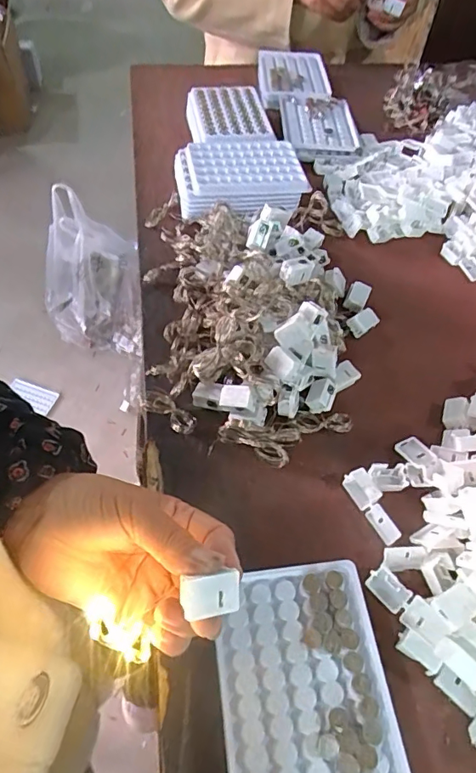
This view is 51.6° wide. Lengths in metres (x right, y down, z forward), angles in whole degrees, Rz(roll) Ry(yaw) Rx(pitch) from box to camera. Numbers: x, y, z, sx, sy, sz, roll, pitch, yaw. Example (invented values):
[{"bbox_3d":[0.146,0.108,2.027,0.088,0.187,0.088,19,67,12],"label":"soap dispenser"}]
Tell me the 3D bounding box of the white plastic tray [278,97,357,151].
[{"bbox_3d":[0.105,-0.343,0.647,0.088,0.022,0.119,-1,55,-4],"label":"white plastic tray"}]

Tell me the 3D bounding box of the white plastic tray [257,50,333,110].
[{"bbox_3d":[0.078,-0.448,0.712,0.091,0.024,0.143,1,55,-3],"label":"white plastic tray"}]

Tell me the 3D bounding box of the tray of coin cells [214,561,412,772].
[{"bbox_3d":[0.039,0.175,0.286,0.096,0.017,0.130,-7,56,-4],"label":"tray of coin cells"}]

